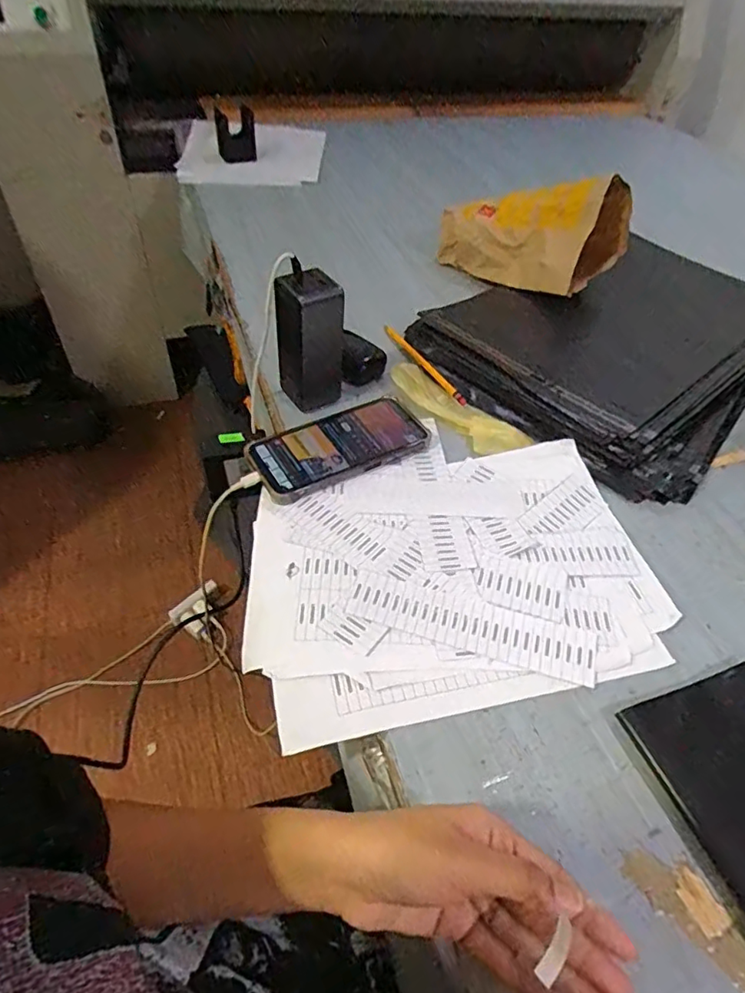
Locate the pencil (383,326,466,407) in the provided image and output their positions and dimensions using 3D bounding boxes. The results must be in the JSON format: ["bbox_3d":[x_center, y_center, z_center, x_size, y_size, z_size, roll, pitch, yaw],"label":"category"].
[{"bbox_3d":[0.057,-0.152,0.639,0.011,0.005,0.160,-21,53,-22],"label":"pencil"}]

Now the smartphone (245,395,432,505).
[{"bbox_3d":[-0.031,-0.052,0.545,0.170,0.016,0.081,-22,53,-23],"label":"smartphone"}]

